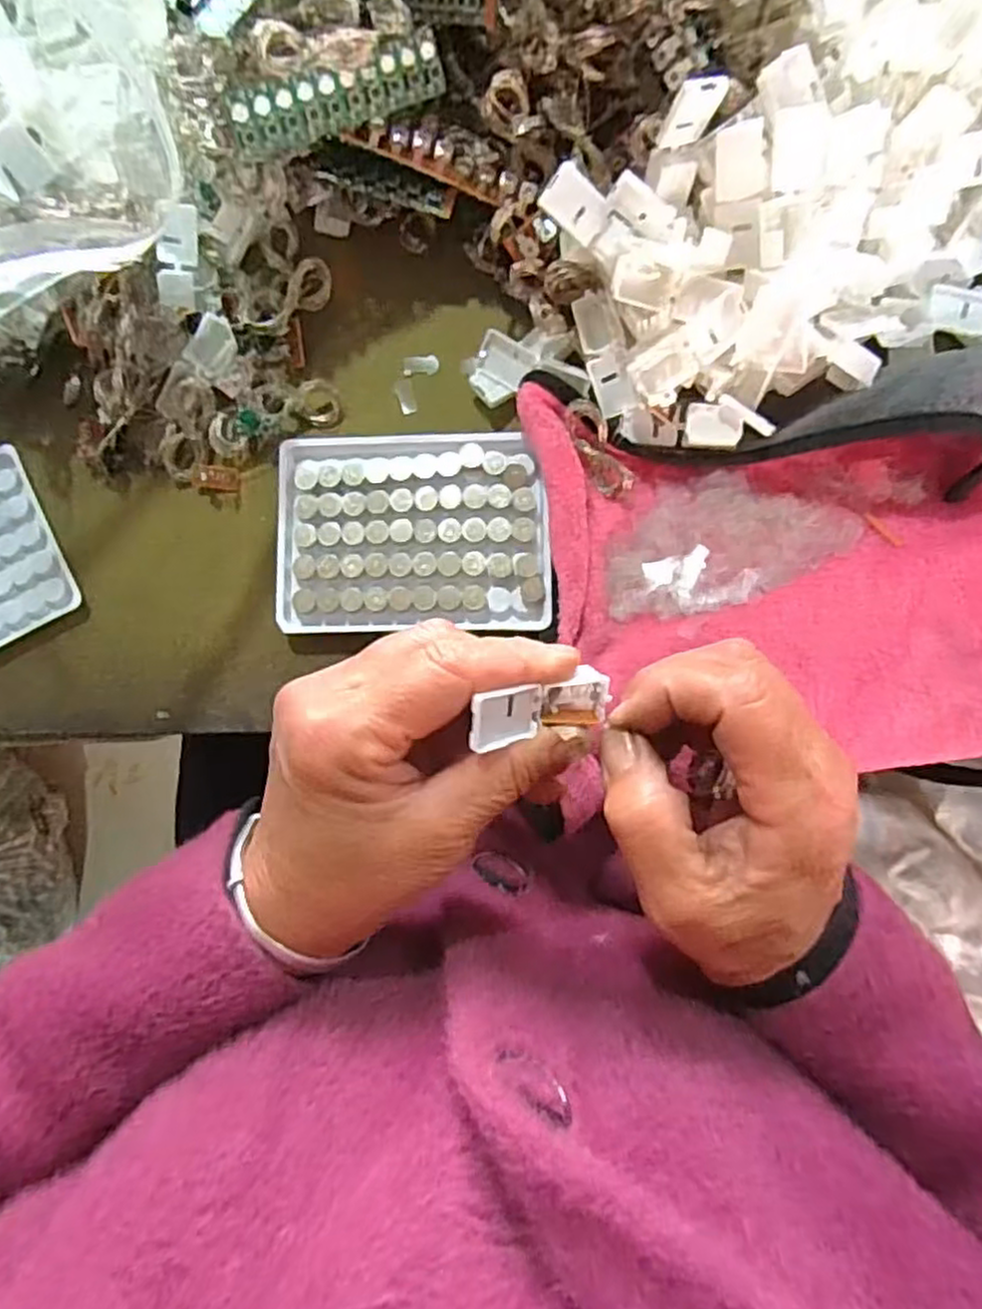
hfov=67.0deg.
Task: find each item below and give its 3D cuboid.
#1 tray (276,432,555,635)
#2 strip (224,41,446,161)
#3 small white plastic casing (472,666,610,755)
[{"bbox_3d":[-0.037,-0.058,0.349,0.128,0.011,0.093,-1,90,6],"label":"tray"},{"bbox_3d":[-0.062,-0.228,0.305,0.092,0.006,0.021,-27,124,-14],"label":"strip"},{"bbox_3d":[0.015,0.019,0.250,0.054,0.014,0.019,-13,89,-32],"label":"small white plastic casing"}]

